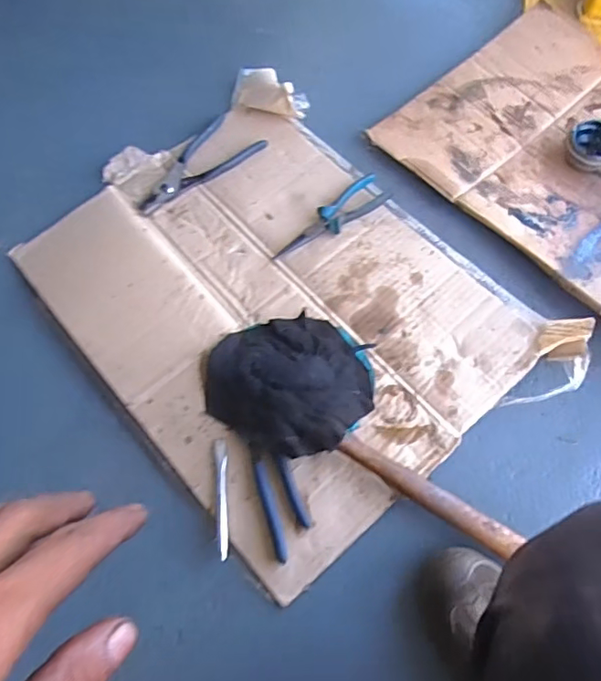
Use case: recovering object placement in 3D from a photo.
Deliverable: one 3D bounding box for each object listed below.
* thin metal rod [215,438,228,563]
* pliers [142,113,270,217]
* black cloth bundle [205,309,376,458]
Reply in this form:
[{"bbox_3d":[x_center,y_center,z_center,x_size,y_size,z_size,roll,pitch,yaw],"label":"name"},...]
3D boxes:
[{"bbox_3d":[-0.086,0.171,0.587,0.013,0.006,0.126,-4,64,-1],"label":"thin metal rod"},{"bbox_3d":[-0.159,-0.263,0.788,0.208,0.010,0.091,-38,70,-16],"label":"pliers"},{"bbox_3d":[-0.012,0.043,0.629,0.182,0.035,0.177,0,64,0],"label":"black cloth bundle"}]

